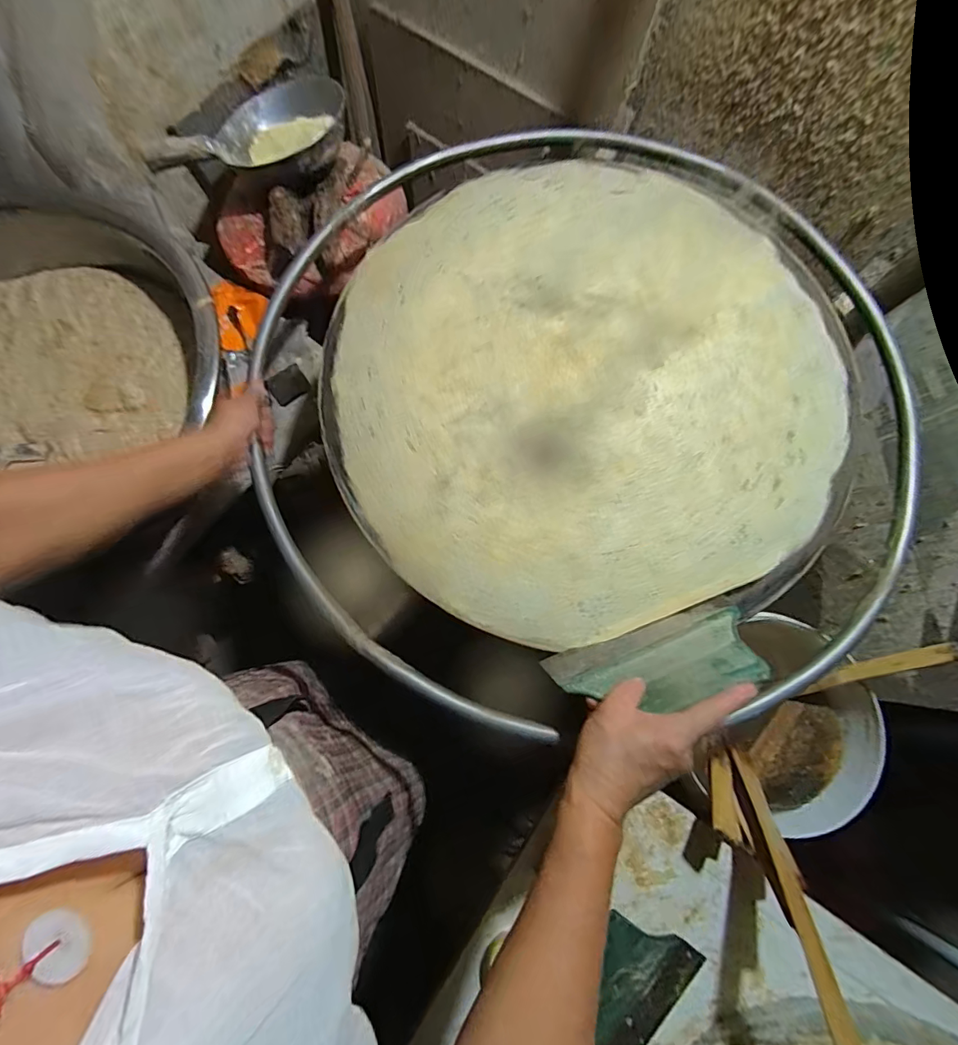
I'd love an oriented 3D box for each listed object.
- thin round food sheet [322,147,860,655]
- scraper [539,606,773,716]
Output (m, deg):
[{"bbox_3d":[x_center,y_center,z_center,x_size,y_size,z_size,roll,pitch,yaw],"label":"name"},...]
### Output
[{"bbox_3d":[0.129,-0.184,0.538,0.608,0.013,0.598,0,77,0],"label":"thin round food sheet"},{"bbox_3d":[0.162,0.132,0.413,0.185,0.108,0.008,-20,107,3],"label":"scraper"}]

